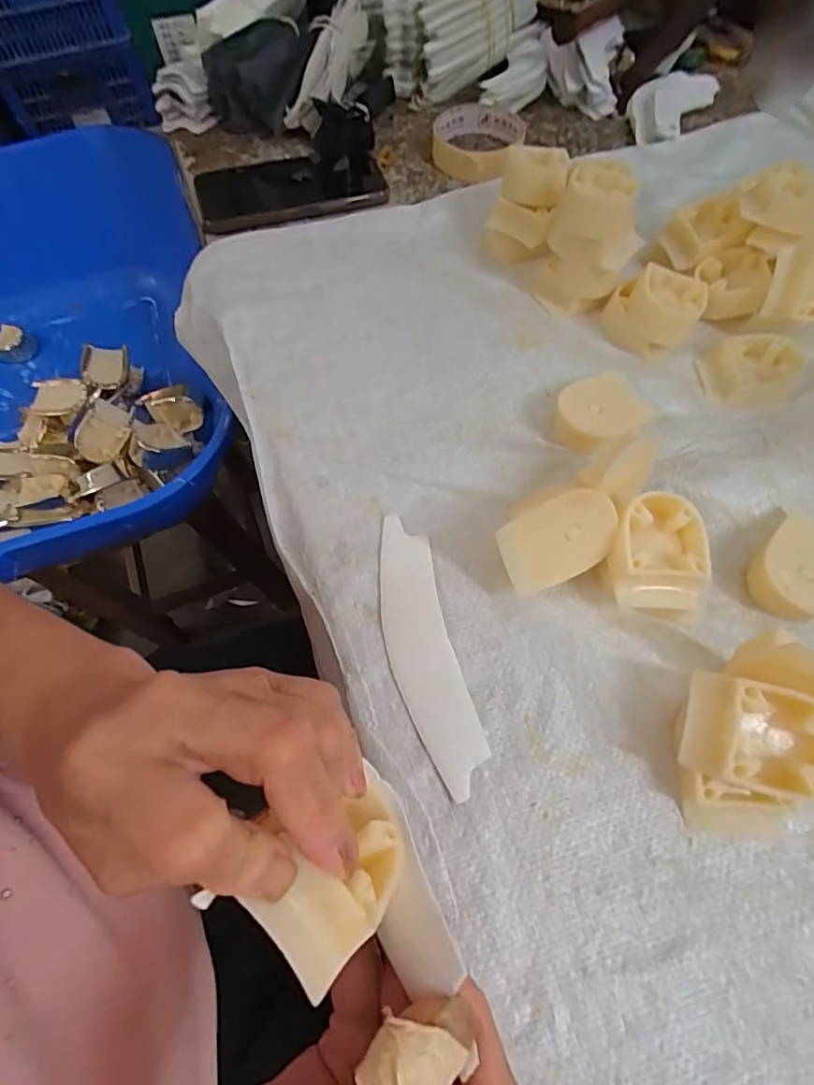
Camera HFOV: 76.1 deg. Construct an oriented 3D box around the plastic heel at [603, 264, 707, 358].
[{"bbox_3d":[0.178,-0.170,0.376,0.061,0.033,0.054,24,67,12],"label":"plastic heel"}]

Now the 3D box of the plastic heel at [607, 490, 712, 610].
[{"bbox_3d":[0.136,0.008,0.288,0.049,0.042,0.056,8,64,4],"label":"plastic heel"}]

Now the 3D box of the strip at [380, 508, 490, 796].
[{"bbox_3d":[0.008,0.056,0.289,0.037,0.004,0.152,-12,65,-5],"label":"strip"}]

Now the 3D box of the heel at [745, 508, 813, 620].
[{"bbox_3d":[0.223,0.017,0.297,0.058,0.017,0.048,-40,70,-17],"label":"heel"}]

